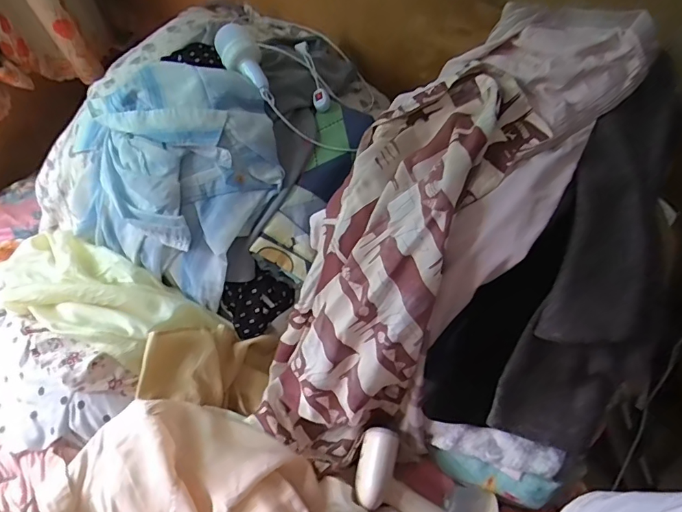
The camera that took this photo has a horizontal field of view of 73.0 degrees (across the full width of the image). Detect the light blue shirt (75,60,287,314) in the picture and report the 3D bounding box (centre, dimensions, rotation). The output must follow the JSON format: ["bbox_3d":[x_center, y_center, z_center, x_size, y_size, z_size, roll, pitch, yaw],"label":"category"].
[{"bbox_3d":[-0.309,-0.162,0.864,0.401,0.270,0.307,24,59,18],"label":"light blue shirt"}]

